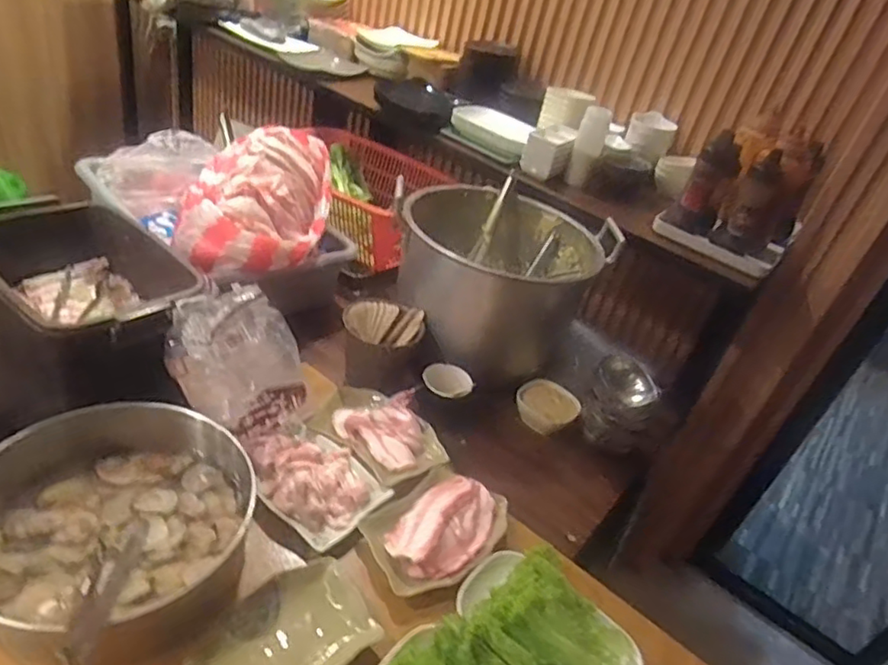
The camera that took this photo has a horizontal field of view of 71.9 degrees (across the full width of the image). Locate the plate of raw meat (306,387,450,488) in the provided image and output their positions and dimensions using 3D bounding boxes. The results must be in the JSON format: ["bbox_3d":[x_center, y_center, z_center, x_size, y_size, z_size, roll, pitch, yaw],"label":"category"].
[{"bbox_3d":[-0.096,0.151,0.984,0.218,0.038,0.161,33,50,23],"label":"plate of raw meat"}]

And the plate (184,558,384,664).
[{"bbox_3d":[-0.180,0.350,0.676,0.148,0.026,0.210,27,40,24],"label":"plate"}]

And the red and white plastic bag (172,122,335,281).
[{"bbox_3d":[-0.336,-0.241,1.107,0.231,0.198,0.305,-2,22,-1],"label":"red and white plastic bag"}]

